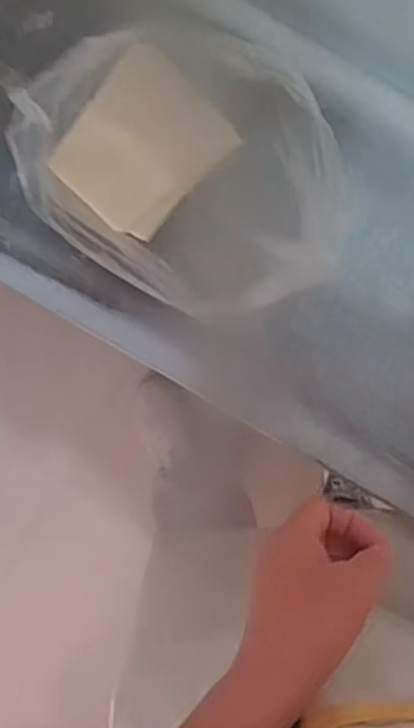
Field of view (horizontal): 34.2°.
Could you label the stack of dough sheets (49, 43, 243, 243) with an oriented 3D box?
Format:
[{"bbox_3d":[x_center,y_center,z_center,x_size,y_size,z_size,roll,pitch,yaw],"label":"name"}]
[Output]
[{"bbox_3d":[-0.044,-0.149,0.468,0.090,0.011,0.106,40,93,-25],"label":"stack of dough sheets"}]

